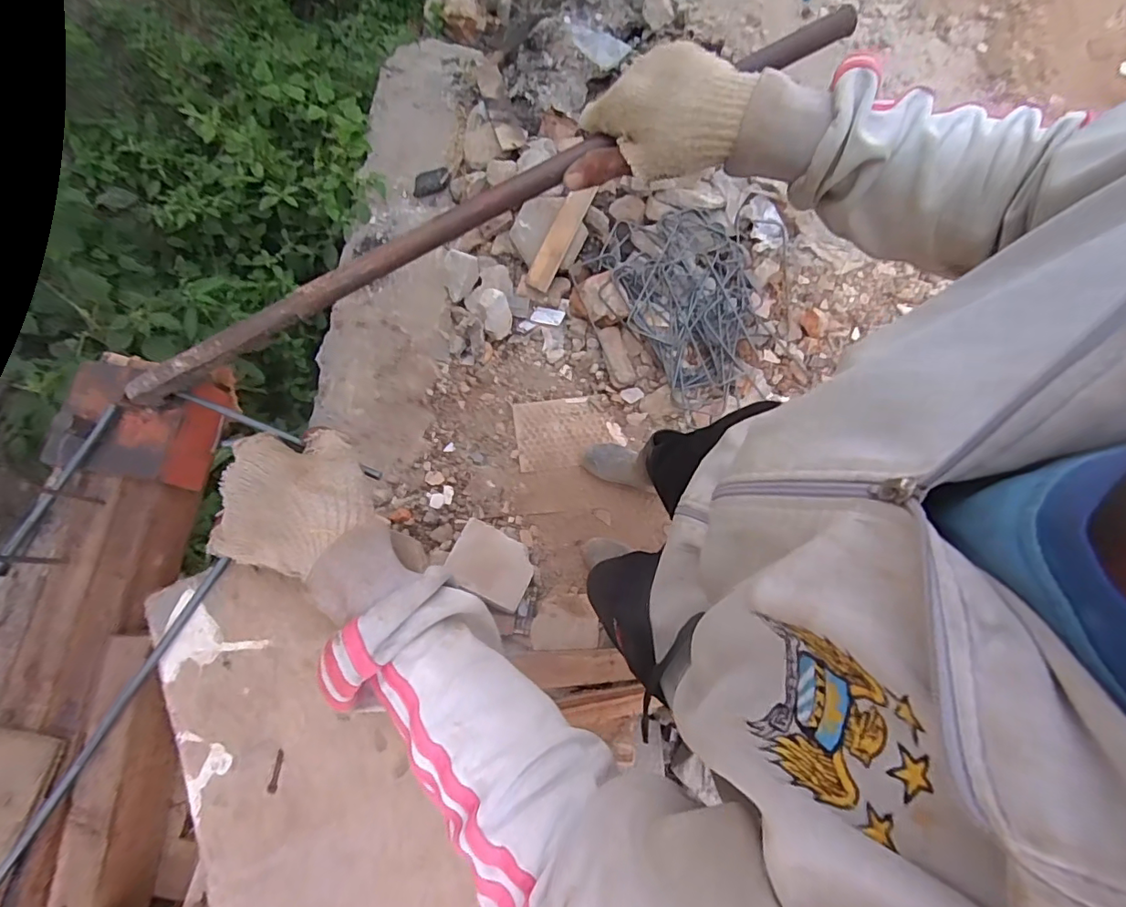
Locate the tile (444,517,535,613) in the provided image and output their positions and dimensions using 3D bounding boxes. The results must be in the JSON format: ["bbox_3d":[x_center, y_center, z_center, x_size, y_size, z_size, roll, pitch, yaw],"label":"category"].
[{"bbox_3d":[-0.168,0.261,1.265,0.197,0.010,0.154,33,60,-10],"label":"tile"}]

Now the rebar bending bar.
[{"bbox_3d":[-0.045,-0.201,0.417,0.631,0.019,0.019,-29,76,-3],"label":"rebar bending bar"}]

